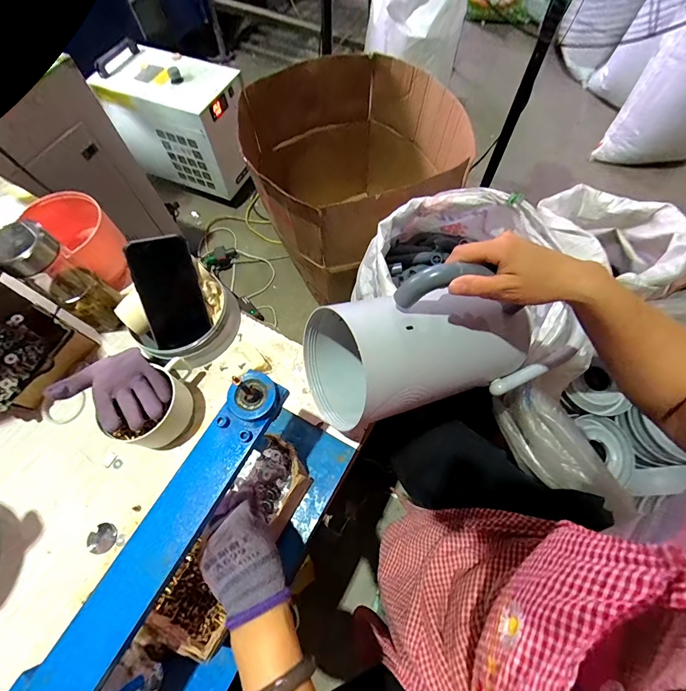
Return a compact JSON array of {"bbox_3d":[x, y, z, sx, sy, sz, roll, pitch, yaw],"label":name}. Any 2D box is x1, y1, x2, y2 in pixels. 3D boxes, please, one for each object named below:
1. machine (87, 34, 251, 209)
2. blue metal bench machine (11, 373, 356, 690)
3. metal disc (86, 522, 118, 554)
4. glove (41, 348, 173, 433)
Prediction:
[{"bbox_3d":[-0.663,-0.923,1.527,0.515,0.451,0.284,17,67,9],"label":"machine"},{"bbox_3d":[-0.164,0.281,0.349,0.129,0.178,0.496,28,69,13],"label":"blue metal bench machine"},{"bbox_3d":[-0.325,0.260,0.474,0.040,0.004,0.035,7,66,5],"label":"metal disc"},{"bbox_3d":[-0.304,0.058,0.482,0.128,0.048,0.104,28,69,13],"label":"glove"}]

